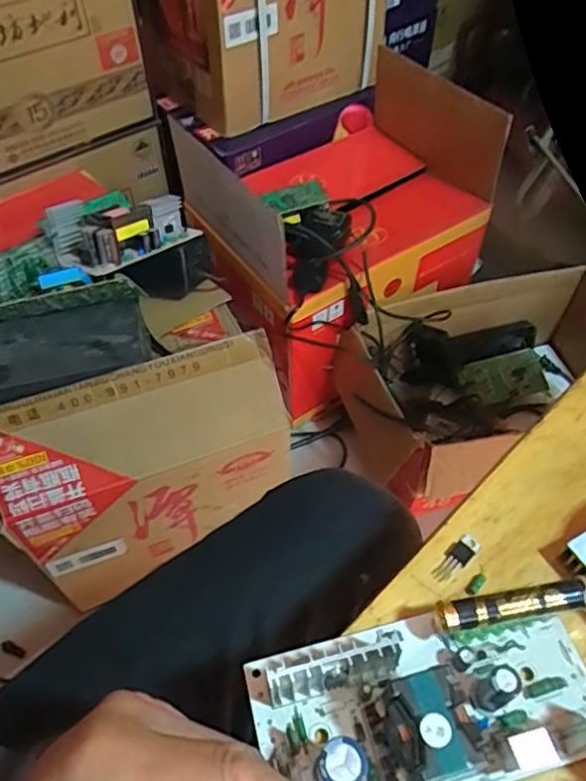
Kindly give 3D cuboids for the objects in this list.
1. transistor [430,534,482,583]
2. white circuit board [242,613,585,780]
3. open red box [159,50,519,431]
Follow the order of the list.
[{"bbox_3d":[0.083,0.084,0.310,0.030,0.004,0.011,-32,59,-22],"label":"transistor"},{"bbox_3d":[0.059,0.125,0.253,0.145,0.044,0.069,-12,53,-9],"label":"white circuit board"},{"bbox_3d":[0.064,-0.241,0.981,0.441,0.350,0.303,-29,58,-20],"label":"open red box"}]

